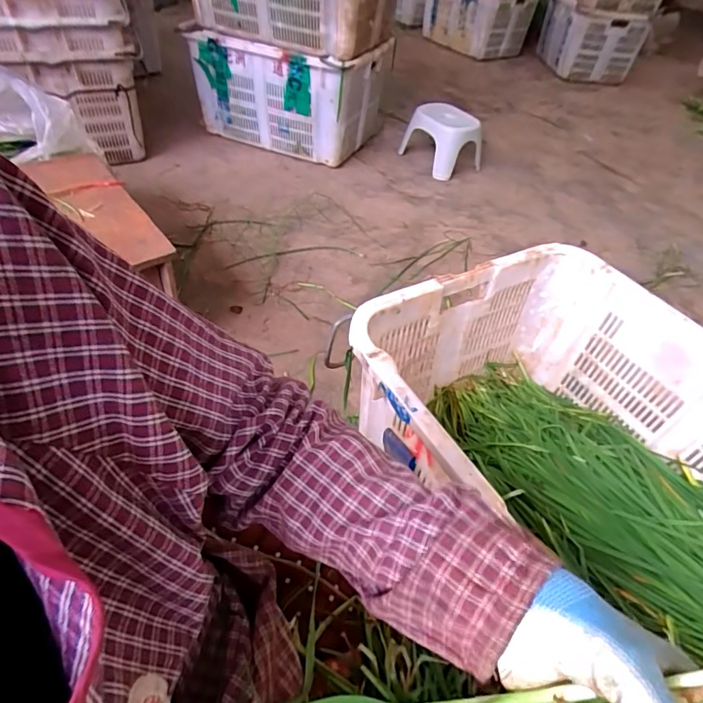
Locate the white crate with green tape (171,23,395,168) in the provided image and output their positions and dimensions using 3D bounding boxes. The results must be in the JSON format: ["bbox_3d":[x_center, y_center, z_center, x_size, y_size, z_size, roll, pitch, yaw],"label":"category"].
[{"bbox_3d":[-0.194,-0.917,1.606,0.603,0.345,0.427,20,49,12],"label":"white crate with green tape"}]

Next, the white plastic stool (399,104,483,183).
[{"bbox_3d":[0.352,-0.818,1.725,0.219,0.195,0.265,-30,57,-29],"label":"white plastic stool"}]

